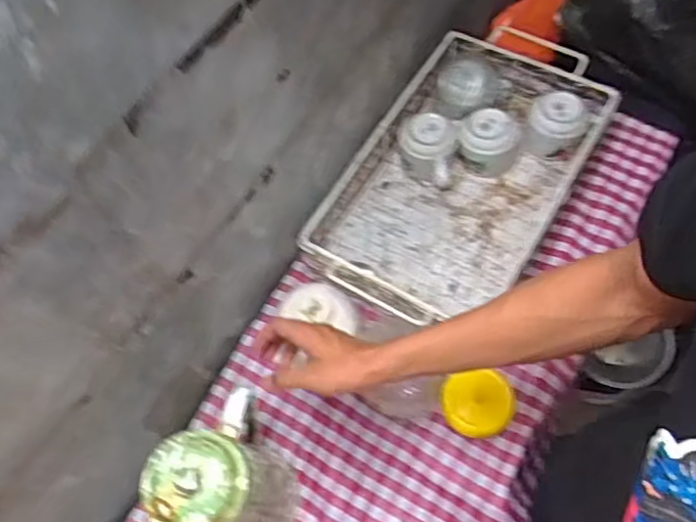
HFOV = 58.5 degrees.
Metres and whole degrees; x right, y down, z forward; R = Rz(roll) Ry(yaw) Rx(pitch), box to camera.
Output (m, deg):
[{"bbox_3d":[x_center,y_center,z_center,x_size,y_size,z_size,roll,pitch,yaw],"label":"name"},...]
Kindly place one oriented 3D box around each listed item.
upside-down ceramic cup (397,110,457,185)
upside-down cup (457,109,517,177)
[{"bbox_3d":[0.111,-0.160,0.870,0.076,0.069,0.081,-2,60,3],"label":"upside-down ceramic cup"},{"bbox_3d":[0.192,-0.160,0.859,0.077,0.076,0.063,6,60,7],"label":"upside-down cup"}]

